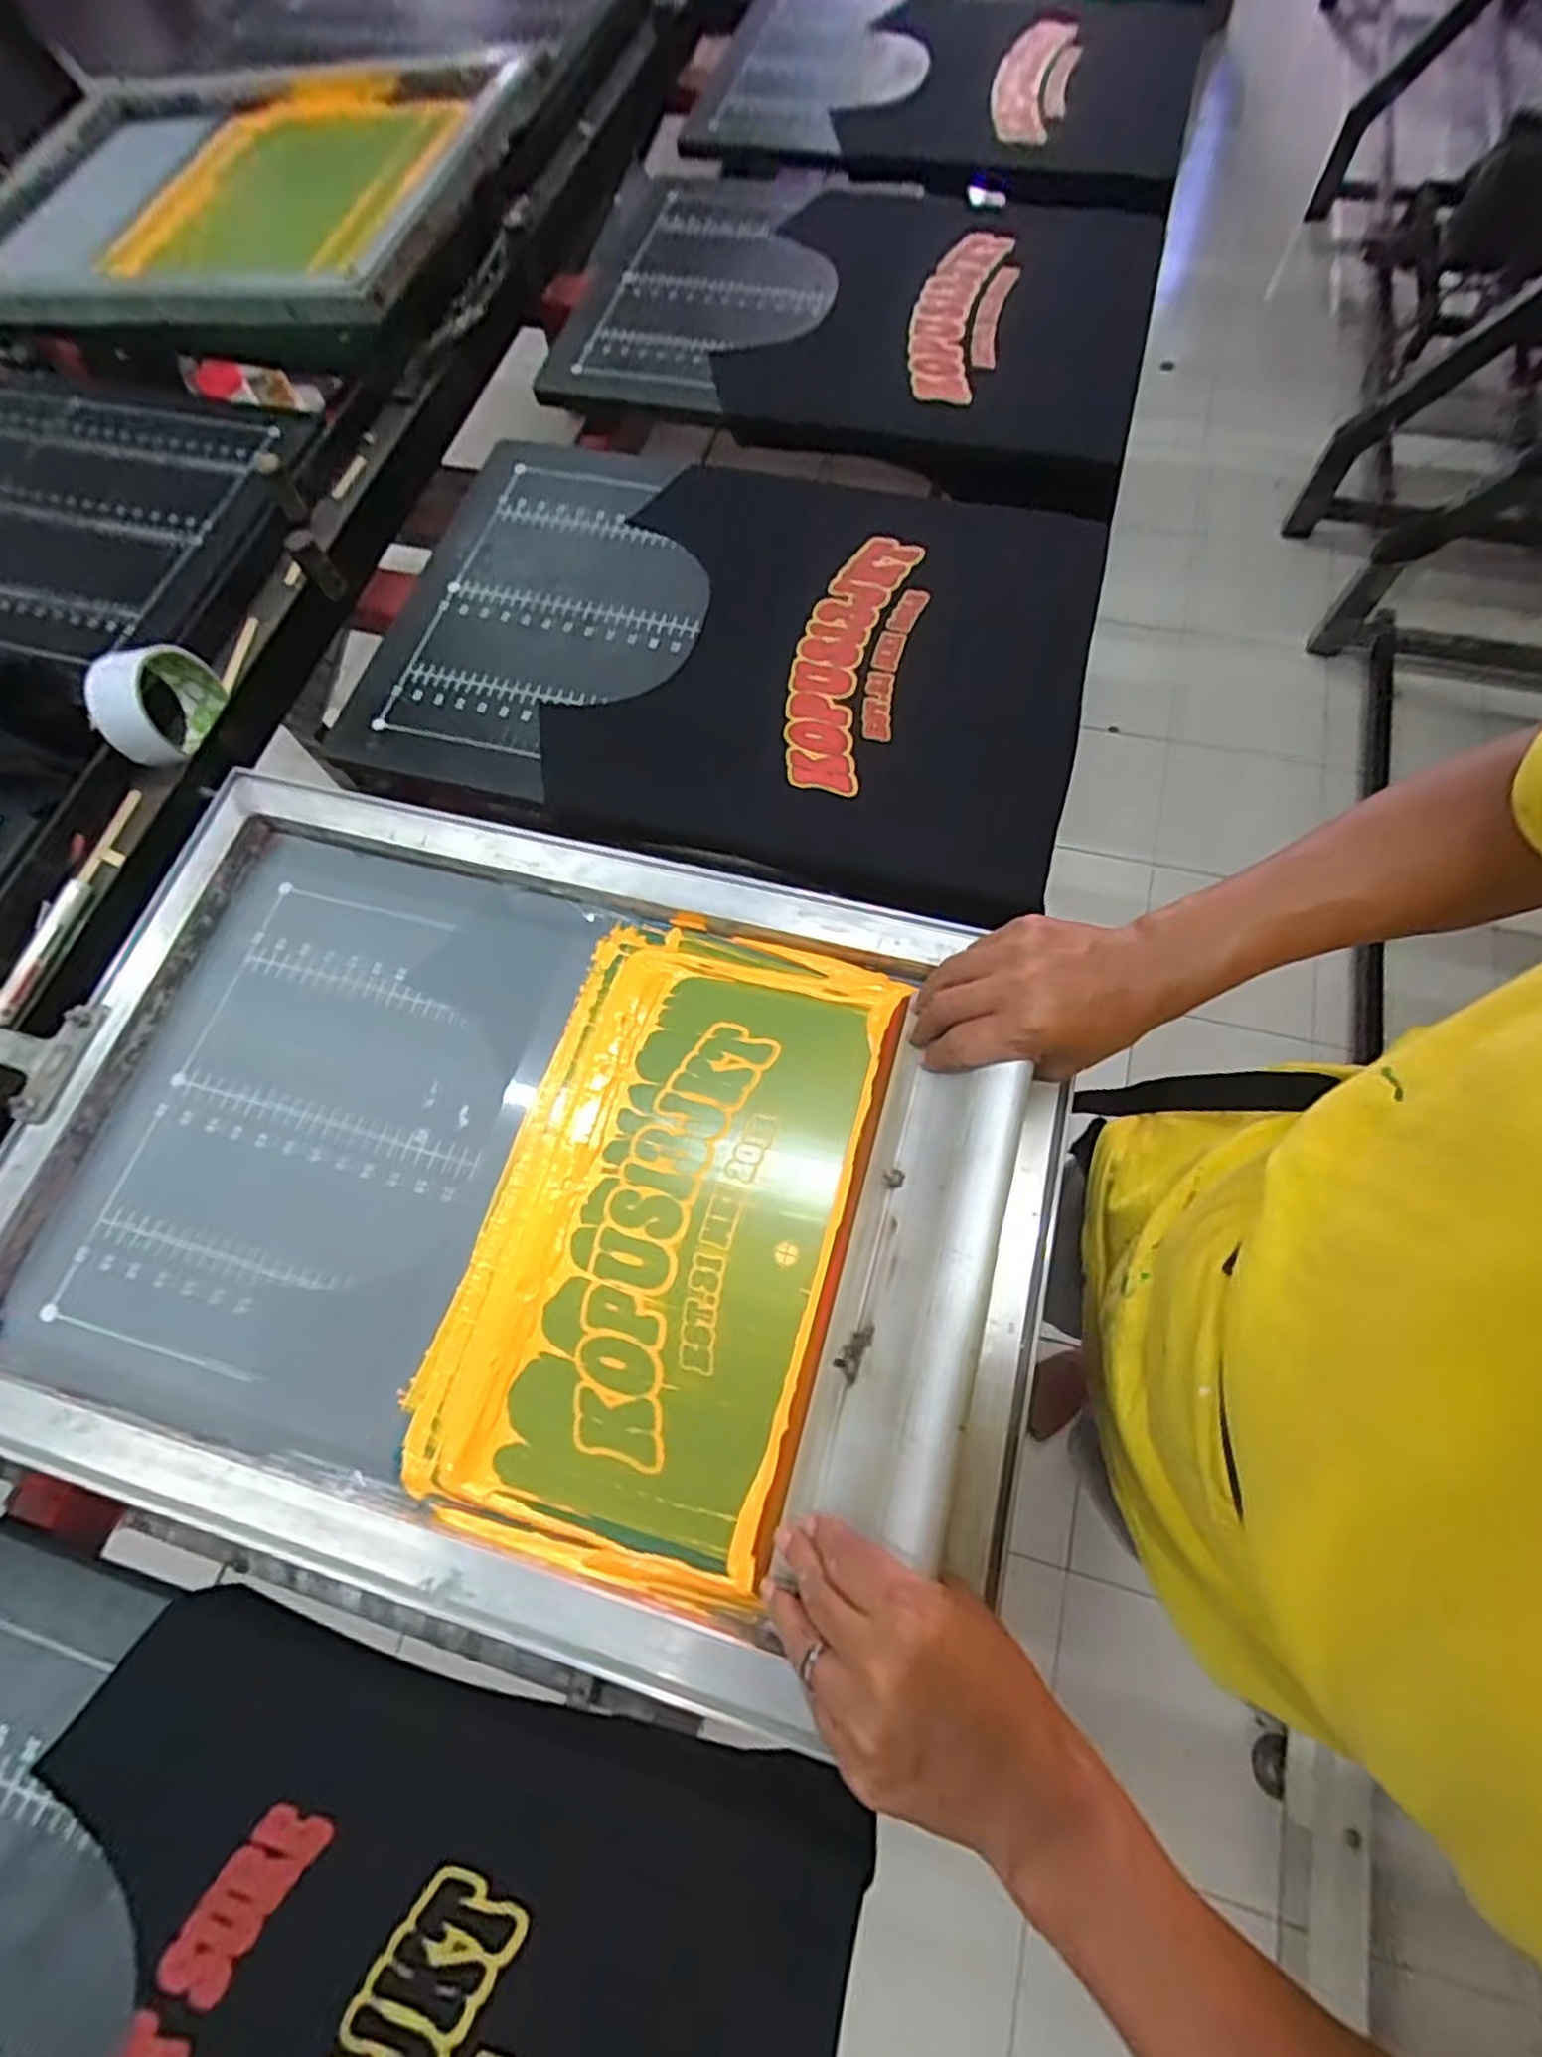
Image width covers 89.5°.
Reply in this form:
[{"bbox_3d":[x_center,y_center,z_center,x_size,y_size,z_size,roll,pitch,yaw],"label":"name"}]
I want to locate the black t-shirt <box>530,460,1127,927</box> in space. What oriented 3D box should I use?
[{"bbox_3d":[0.053,-0.311,0.669,0.426,0.051,0.409,16,77,3],"label":"black t-shirt"}]

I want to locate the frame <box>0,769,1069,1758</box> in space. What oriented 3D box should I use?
[{"bbox_3d":[-0.182,0.084,0.501,0.590,0.037,0.454,13,70,7],"label":"frame"}]

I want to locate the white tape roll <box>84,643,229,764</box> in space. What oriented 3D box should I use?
[{"bbox_3d":[-0.484,-0.255,0.618,0.053,0.081,0.091,13,70,7],"label":"white tape roll"}]

